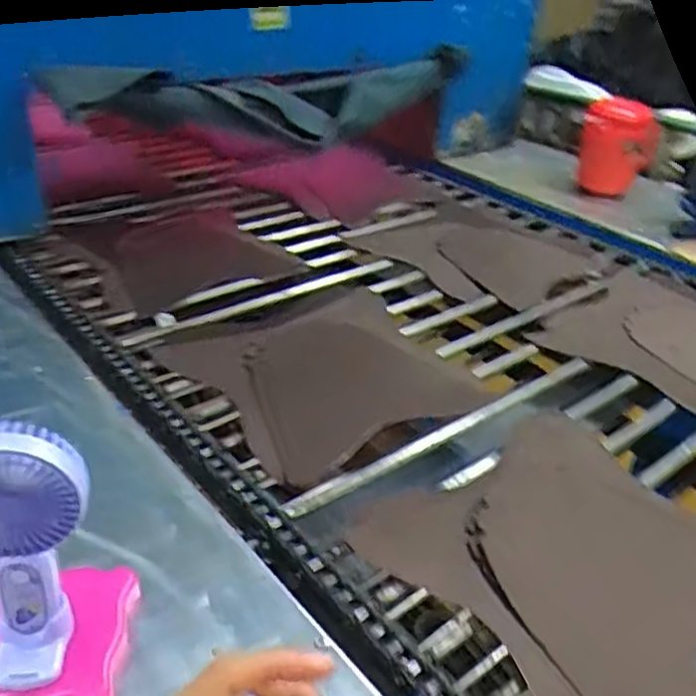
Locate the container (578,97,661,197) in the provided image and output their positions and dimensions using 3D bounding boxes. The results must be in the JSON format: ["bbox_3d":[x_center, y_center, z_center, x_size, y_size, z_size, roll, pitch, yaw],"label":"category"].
[{"bbox_3d":[0.483,-0.360,1.259,0.125,0.141,0.116,15,34,16],"label":"container"}]

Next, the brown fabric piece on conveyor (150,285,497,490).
[{"bbox_3d":[-0.034,0.023,0.816,0.285,0.053,0.300,-20,40,-33],"label":"brown fabric piece on conveyor"}]

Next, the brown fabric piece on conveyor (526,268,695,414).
[{"bbox_3d":[0.436,-0.009,0.918,0.292,0.009,0.302,31,41,34],"label":"brown fabric piece on conveyor"}]

